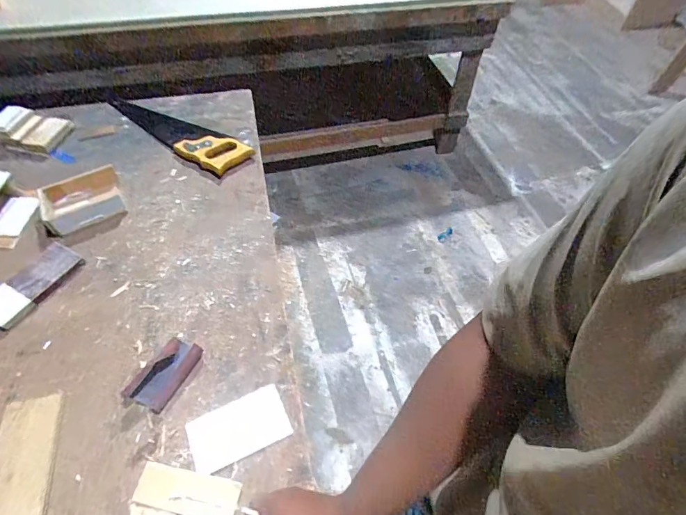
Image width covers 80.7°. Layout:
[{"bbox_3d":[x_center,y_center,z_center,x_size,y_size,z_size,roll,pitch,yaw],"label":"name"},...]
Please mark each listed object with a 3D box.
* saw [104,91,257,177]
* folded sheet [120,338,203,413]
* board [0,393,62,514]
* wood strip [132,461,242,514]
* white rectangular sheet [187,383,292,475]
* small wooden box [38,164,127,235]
[{"bbox_3d":[-0.372,-0.297,0.905,0.390,0.027,0.118,34,59,19],"label":"saw"},{"bbox_3d":[-0.254,0.161,0.575,0.054,0.036,0.105,23,56,13],"label":"folded sheet"},{"bbox_3d":[-0.406,0.287,0.500,0.079,0.009,0.221,-9,55,-10],"label":"board"},{"bbox_3d":[-0.193,0.293,0.504,0.125,0.010,0.047,11,54,5],"label":"wood strip"},{"bbox_3d":[-0.142,0.231,0.551,0.128,0.009,0.073,-20,58,-17],"label":"white rectangular sheet"},{"bbox_3d":[-0.486,-0.107,0.759,0.135,0.039,0.108,-25,59,-20],"label":"small wooden box"}]

